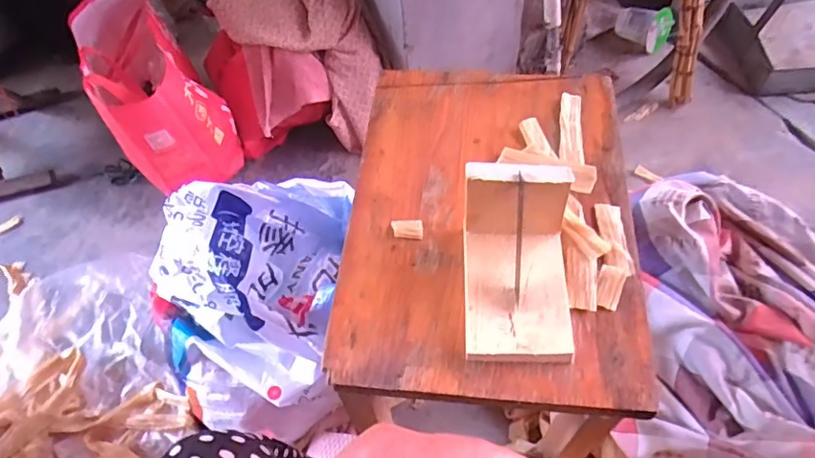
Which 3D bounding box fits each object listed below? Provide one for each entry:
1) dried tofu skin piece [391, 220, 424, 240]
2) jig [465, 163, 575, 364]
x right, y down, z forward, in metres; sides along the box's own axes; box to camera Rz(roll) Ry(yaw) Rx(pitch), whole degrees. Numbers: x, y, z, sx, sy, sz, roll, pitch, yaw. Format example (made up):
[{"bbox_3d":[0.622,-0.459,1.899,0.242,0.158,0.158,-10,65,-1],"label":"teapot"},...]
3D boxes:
[{"bbox_3d":[0.000,0.000,0.472,0.026,0.004,0.018,-2,57,-1],"label":"dried tofu skin piece"},{"bbox_3d":[0.082,0.024,0.401,0.075,0.069,0.121,1,57,1],"label":"jig"}]

